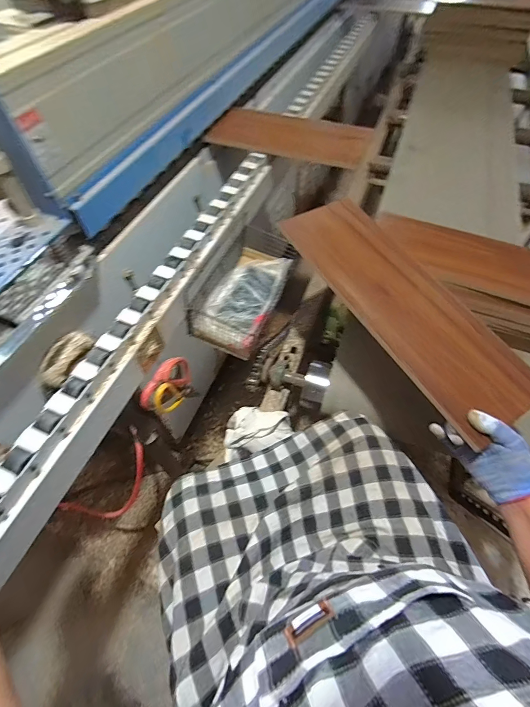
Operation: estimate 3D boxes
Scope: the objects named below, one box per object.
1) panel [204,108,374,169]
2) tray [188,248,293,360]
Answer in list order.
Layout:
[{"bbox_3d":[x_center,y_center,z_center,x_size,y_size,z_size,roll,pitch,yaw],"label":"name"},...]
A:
[{"bbox_3d":[0.061,-0.510,0.784,0.347,0.015,0.189,19,59,10],"label":"panel"},{"bbox_3d":[-0.040,-0.128,0.688,0.133,0.074,0.251,19,59,11],"label":"tray"}]

